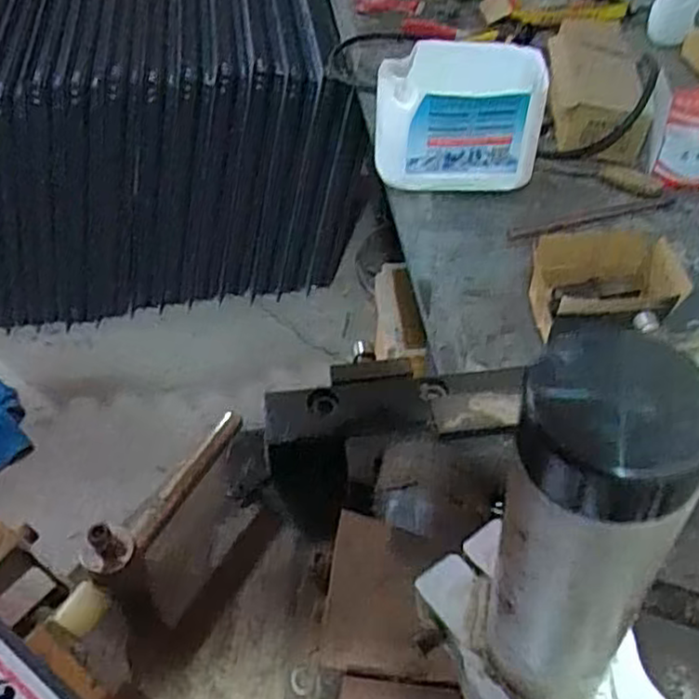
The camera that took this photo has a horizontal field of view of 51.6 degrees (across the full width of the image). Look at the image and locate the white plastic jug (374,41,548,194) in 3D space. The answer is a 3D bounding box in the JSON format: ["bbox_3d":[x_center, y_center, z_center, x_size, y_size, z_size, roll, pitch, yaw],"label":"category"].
[{"bbox_3d":[0.135,-0.297,0.923,0.204,0.154,0.115,-2,50,-2],"label":"white plastic jug"}]

